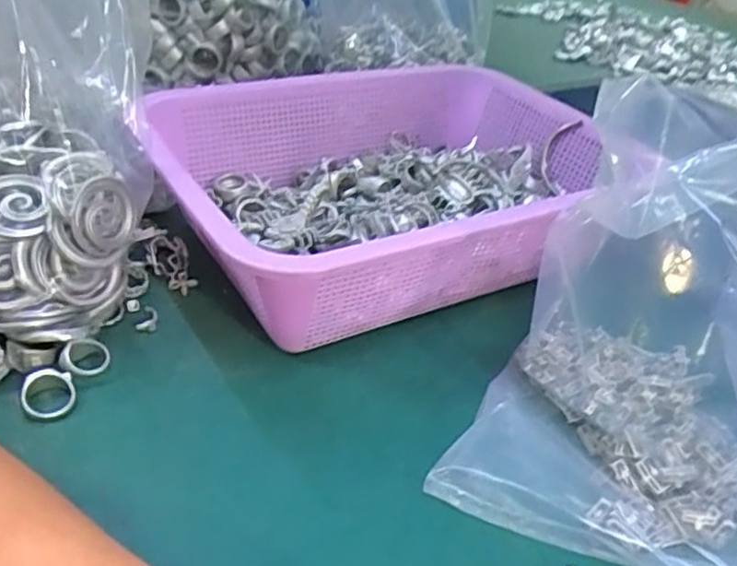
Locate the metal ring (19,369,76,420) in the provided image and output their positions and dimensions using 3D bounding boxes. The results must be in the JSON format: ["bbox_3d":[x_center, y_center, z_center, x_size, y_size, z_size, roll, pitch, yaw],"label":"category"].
[{"bbox_3d":[-0.150,0.052,0.318,0.026,0.006,0.026,15,49,-18],"label":"metal ring"}]

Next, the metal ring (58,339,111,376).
[{"bbox_3d":[-0.141,0.037,0.336,0.023,0.005,0.018,-5,75,-32],"label":"metal ring"}]

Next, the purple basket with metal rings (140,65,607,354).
[{"bbox_3d":[0.019,-0.067,0.451,0.316,0.084,0.220,-20,43,-32],"label":"purple basket with metal rings"}]

